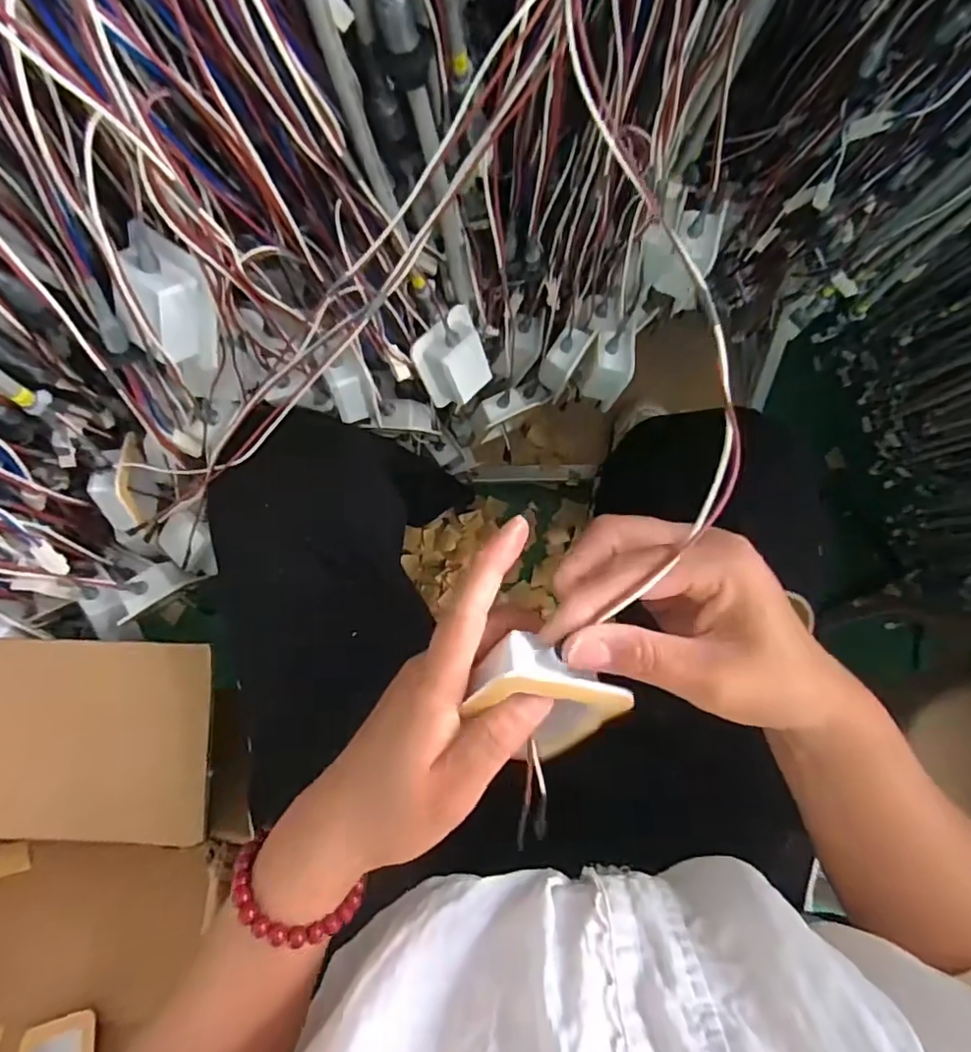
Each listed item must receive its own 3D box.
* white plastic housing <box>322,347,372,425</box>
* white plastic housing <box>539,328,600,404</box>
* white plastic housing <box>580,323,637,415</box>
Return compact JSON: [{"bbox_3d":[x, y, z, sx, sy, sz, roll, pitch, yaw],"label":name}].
[{"bbox_3d":[-0.105,-0.107,0.458,0.030,0.064,0.021,-1,56,-1],"label":"white plastic housing"},{"bbox_3d":[0.072,-0.154,0.554,0.032,0.049,0.066,31,84,2],"label":"white plastic housing"},{"bbox_3d":[0.117,-0.150,0.547,0.035,0.063,0.057,14,83,0],"label":"white plastic housing"}]

